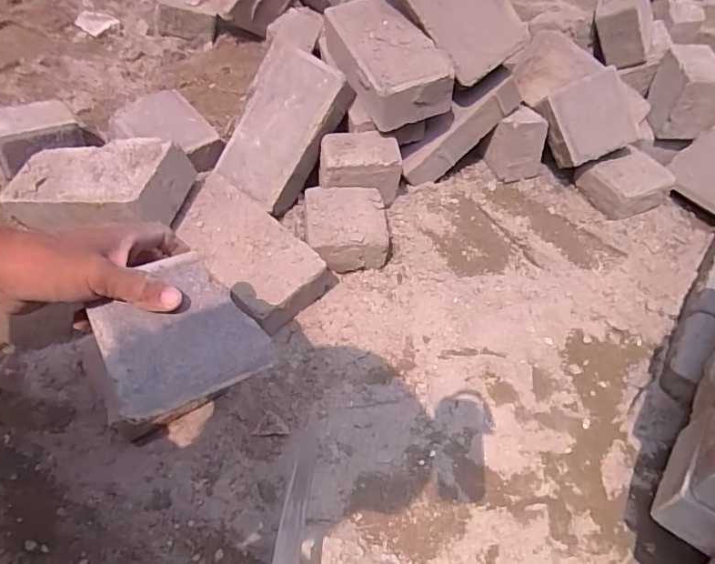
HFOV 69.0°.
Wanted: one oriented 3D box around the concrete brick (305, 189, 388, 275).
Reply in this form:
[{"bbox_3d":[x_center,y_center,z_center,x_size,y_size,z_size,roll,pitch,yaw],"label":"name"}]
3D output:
[{"bbox_3d":[-0.017,-0.072,0.713,0.108,0.061,0.110,-2,51,-7],"label":"concrete brick"}]

